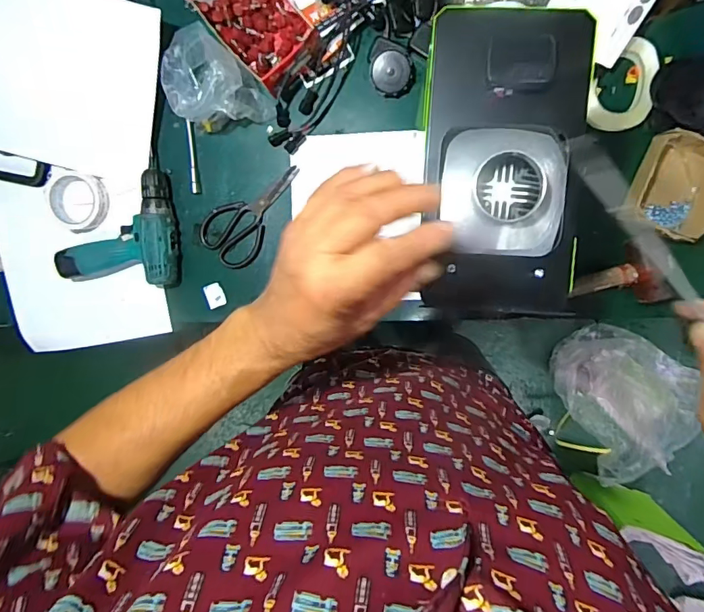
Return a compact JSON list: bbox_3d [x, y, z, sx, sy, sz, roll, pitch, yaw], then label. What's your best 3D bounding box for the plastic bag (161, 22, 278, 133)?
[{"bbox_3d":[-0.214,-0.327,0.682,0.166,0.092,0.113,42,98,-1],"label":"plastic bag"}]

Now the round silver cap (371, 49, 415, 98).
[{"bbox_3d":[0.062,-0.355,0.701,0.059,0.031,0.071,-26,94,7],"label":"round silver cap"}]

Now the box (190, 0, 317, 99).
[{"bbox_3d":[-0.143,-0.425,0.687,0.117,0.049,0.186,-43,92,8],"label":"box"}]

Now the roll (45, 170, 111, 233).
[{"bbox_3d":[-0.462,-0.175,0.761,0.111,0.031,0.097,16,98,3],"label":"roll"}]

